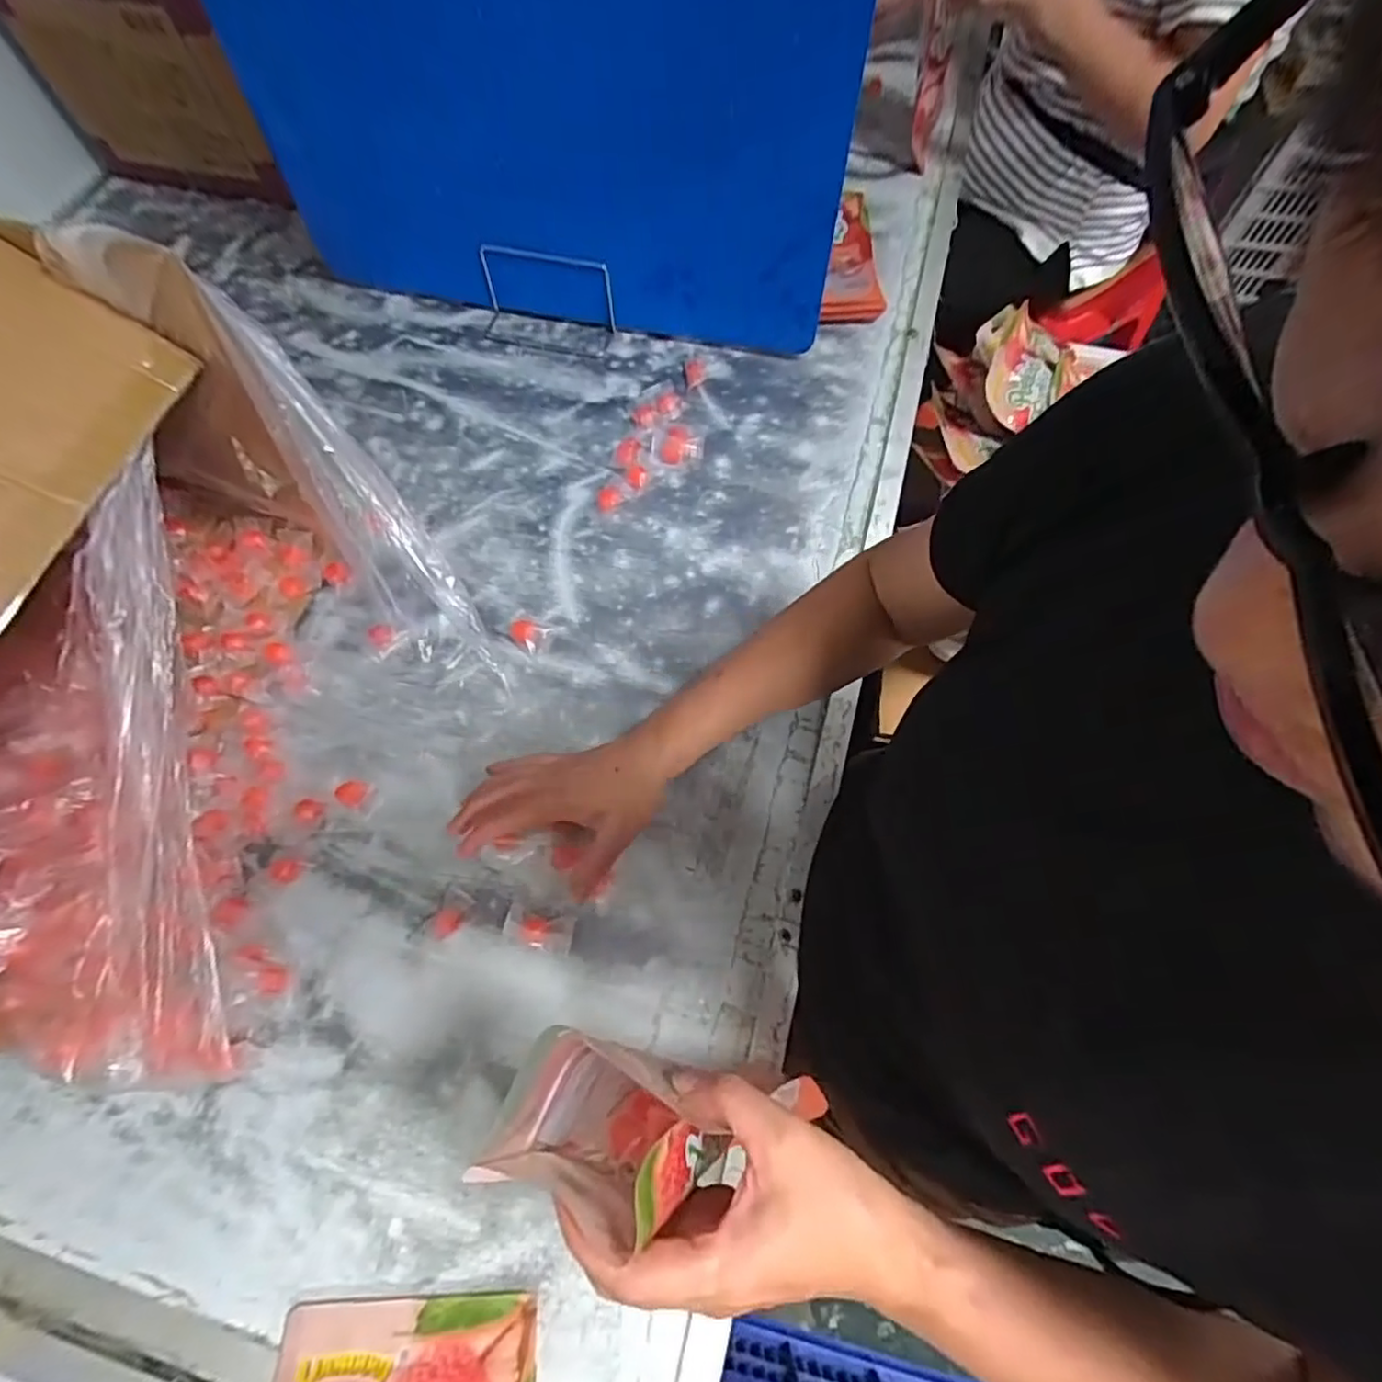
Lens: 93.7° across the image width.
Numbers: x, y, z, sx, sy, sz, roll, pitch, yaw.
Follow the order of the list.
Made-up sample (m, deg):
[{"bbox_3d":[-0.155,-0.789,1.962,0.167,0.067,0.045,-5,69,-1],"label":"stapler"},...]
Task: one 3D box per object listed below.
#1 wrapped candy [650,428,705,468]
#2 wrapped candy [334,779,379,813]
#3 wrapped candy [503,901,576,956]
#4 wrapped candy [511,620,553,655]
[{"bbox_3d":[-0.014,-0.259,0.689,0.053,0.016,0.044,-1,66,0],"label":"wrapped candy"},{"bbox_3d":[-0.280,0.086,0.540,0.029,0.012,0.023,19,68,9],"label":"wrapped candy"},{"bbox_3d":[-0.115,0.182,0.495,0.051,0.016,0.026,13,67,6],"label":"wrapped candy"},{"bbox_3d":[-0.152,-0.055,0.606,0.037,0.013,0.029,36,71,15],"label":"wrapped candy"}]

